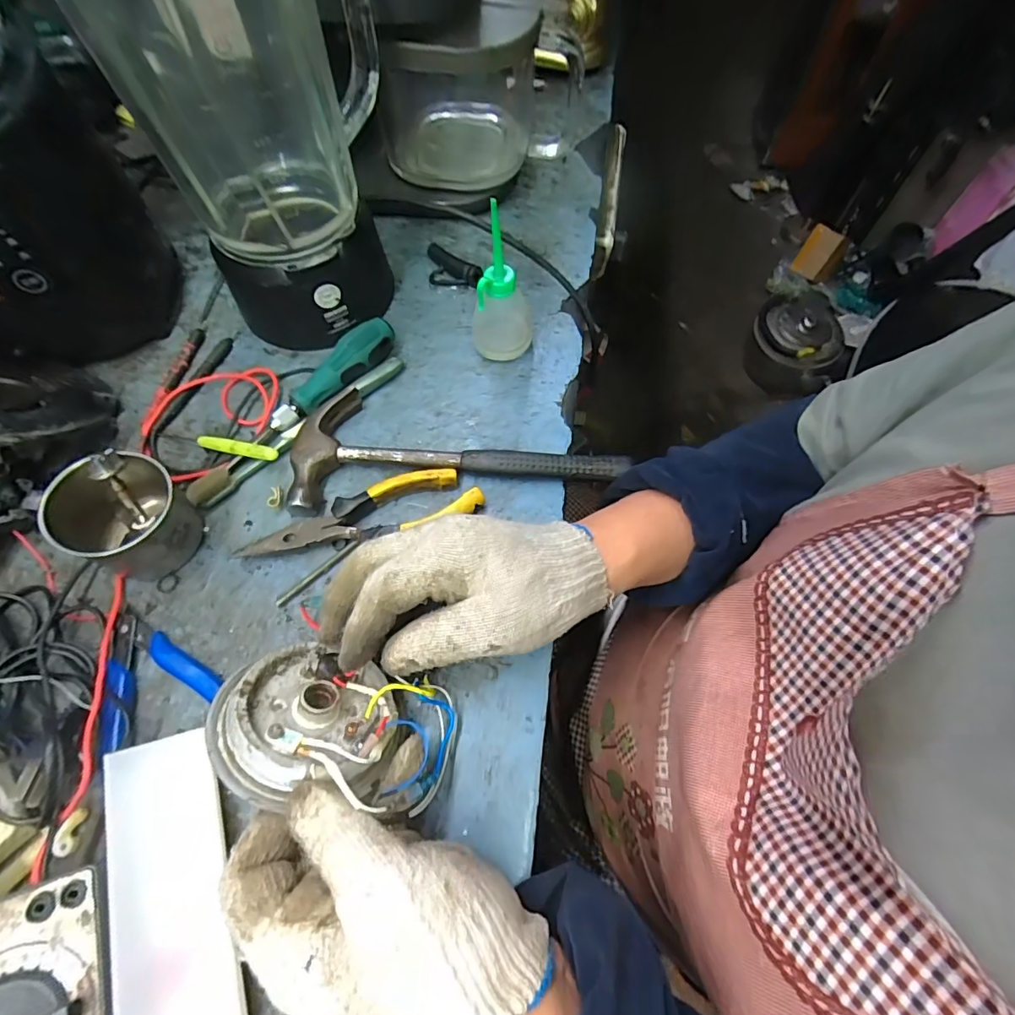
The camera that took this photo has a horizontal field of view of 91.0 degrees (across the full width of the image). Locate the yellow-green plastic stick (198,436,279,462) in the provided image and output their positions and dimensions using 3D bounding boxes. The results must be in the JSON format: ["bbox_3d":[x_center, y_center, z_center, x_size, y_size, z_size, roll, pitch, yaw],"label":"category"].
[{"bbox_3d":[-0.203,-0.045,0.373,0.067,0.012,0.010,14,65,7],"label":"yellow-green plastic stick"}]

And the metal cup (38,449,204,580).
[{"bbox_3d":[-0.245,0.006,0.326,0.073,0.067,0.068,0,64,0],"label":"metal cup"}]

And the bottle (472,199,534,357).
[{"bbox_3d":[-0.005,-0.166,0.384,0.051,0.113,0.042,1,64,0],"label":"bottle"}]

